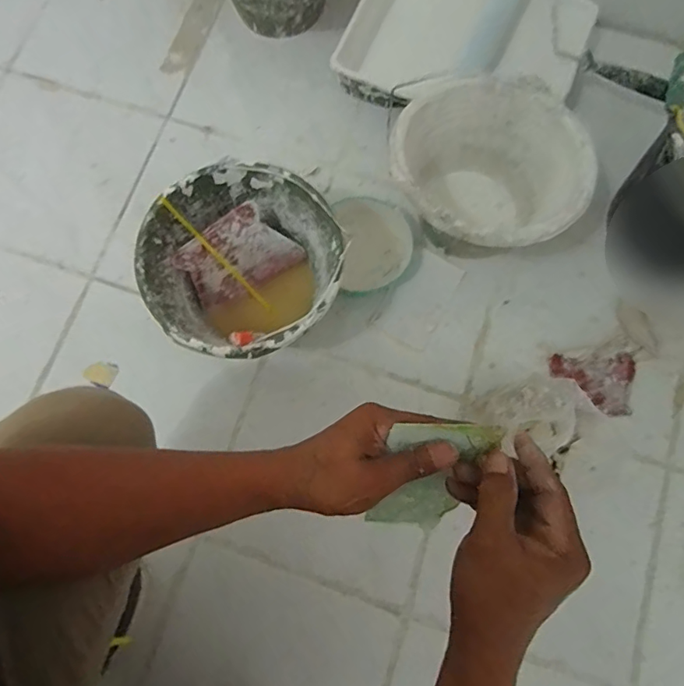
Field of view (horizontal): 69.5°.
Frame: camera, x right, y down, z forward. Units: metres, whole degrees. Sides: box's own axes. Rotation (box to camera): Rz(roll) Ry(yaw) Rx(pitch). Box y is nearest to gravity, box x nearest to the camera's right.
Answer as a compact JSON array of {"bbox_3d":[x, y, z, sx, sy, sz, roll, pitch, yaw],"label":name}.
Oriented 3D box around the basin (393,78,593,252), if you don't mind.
[{"bbox_3d":[0.195,-0.219,0.718,0.244,0.172,0.236,0,75,-1],"label":"basin"}]

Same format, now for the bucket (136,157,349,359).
[{"bbox_3d":[-0.128,-0.087,0.689,0.240,0.178,0.244,0,75,-1],"label":"bucket"}]

